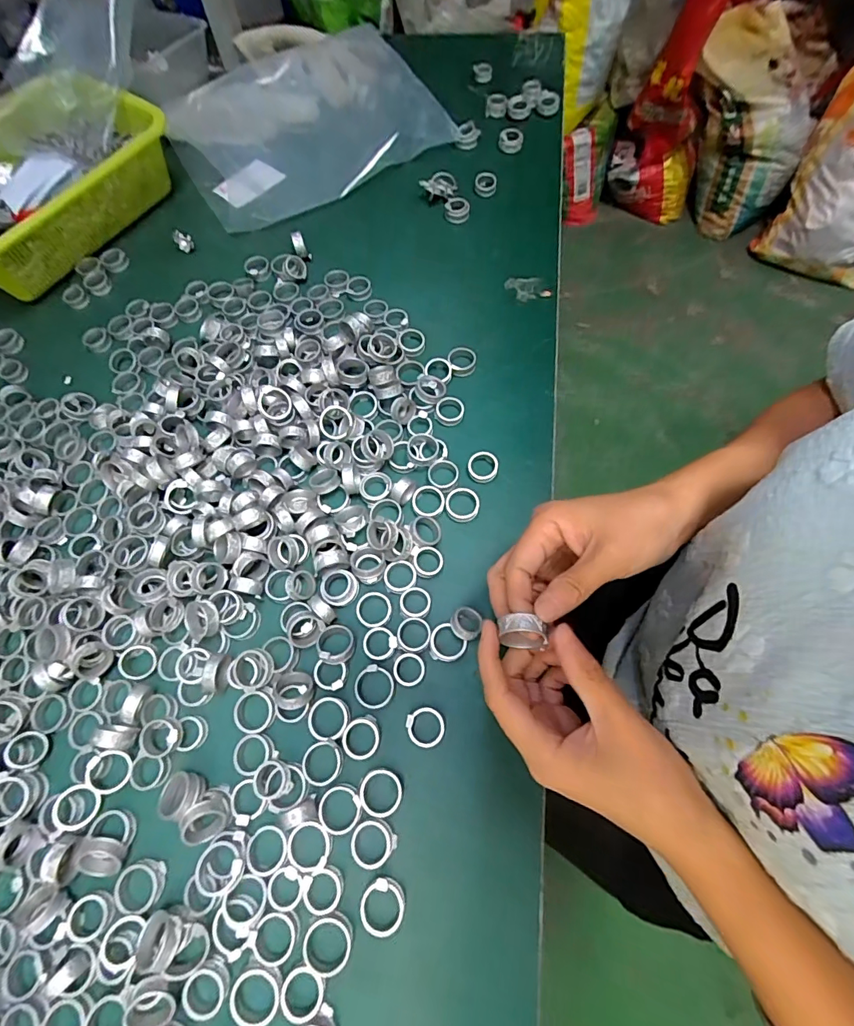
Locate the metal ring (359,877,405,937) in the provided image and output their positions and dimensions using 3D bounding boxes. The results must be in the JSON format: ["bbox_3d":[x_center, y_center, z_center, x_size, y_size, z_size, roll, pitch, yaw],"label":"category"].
[{"bbox_3d":[-0.027,0.236,0.276,0.026,0.004,0.028,-1,68,1],"label":"metal ring"}]

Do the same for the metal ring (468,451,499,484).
[{"bbox_3d":[0.047,-0.039,0.383,0.025,0.006,0.027,-1,68,1],"label":"metal ring"}]

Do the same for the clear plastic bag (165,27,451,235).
[{"bbox_3d":[-0.149,-0.485,0.564,0.302,0.026,0.272,-30,70,-10],"label":"clear plastic bag"}]

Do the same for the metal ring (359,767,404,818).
[{"bbox_3d":[-0.030,0.180,0.298,0.028,0.004,0.028,-1,68,1],"label":"metal ring"}]

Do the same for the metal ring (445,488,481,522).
[{"bbox_3d":[0.029,-0.007,0.373,0.027,0.010,0.029,-1,68,1],"label":"metal ring"}]

